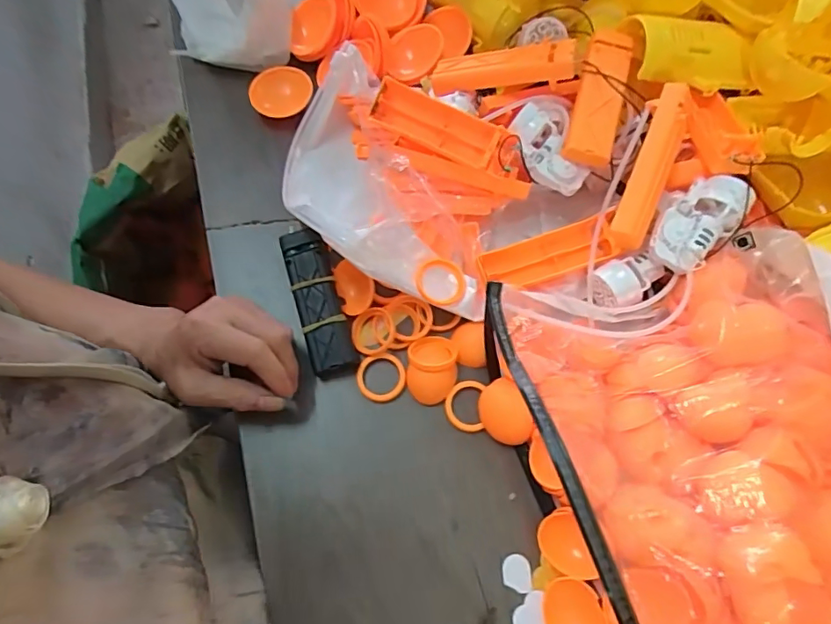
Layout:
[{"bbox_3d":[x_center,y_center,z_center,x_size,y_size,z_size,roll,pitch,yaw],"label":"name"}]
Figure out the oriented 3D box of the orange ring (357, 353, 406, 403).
[{"bbox_3d":[-0.024,0.047,0.363,0.034,0.007,0.033,-1,69,1],"label":"orange ring"}]

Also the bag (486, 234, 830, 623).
[{"bbox_3d":[0.185,0.081,0.302,0.210,0.050,0.275,-19,70,-6],"label":"bag"}]

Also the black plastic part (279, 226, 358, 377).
[{"bbox_3d":[-0.071,-0.007,0.372,0.033,0.029,0.106,-16,70,-4],"label":"black plastic part"}]

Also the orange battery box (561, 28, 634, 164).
[{"bbox_3d":[0.138,-0.162,0.380,0.033,0.026,0.112,15,71,7],"label":"orange battery box"}]

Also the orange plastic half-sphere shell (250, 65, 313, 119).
[{"bbox_3d":[-0.118,-0.199,0.452,0.054,0.020,0.055,-1,69,1],"label":"orange plastic half-sphere shell"}]

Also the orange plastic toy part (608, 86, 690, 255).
[{"bbox_3d":[0.162,-0.099,0.348,0.029,0.022,0.110,19,96,8],"label":"orange plastic toy part"}]

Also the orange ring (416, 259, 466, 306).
[{"bbox_3d":[0.018,-0.021,0.363,0.036,0.007,0.033,5,72,-15],"label":"orange ring"}]

